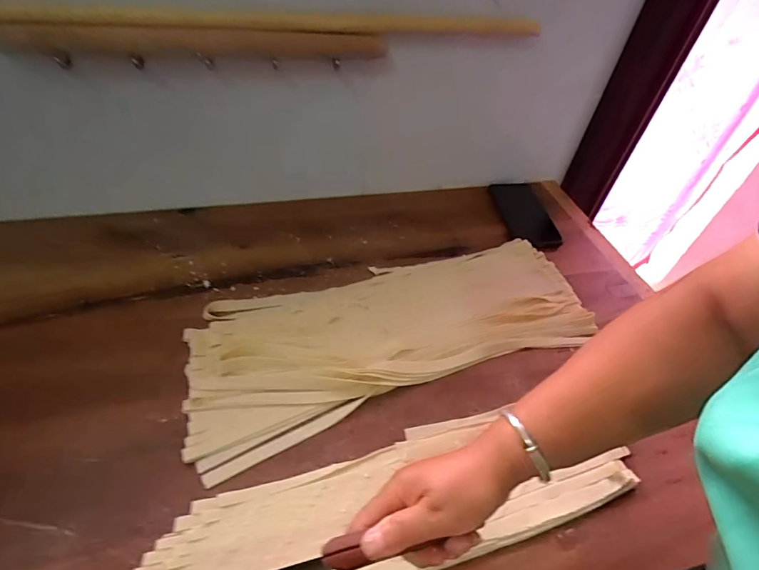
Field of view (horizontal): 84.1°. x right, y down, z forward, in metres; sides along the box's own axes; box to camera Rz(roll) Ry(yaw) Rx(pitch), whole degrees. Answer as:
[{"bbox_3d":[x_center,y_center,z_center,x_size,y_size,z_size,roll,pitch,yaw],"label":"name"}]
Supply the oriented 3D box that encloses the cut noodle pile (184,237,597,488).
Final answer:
[{"bbox_3d":[0.027,0.046,0.532,0.506,0.021,0.198,-14,49,-19],"label":"cut noodle pile"}]

